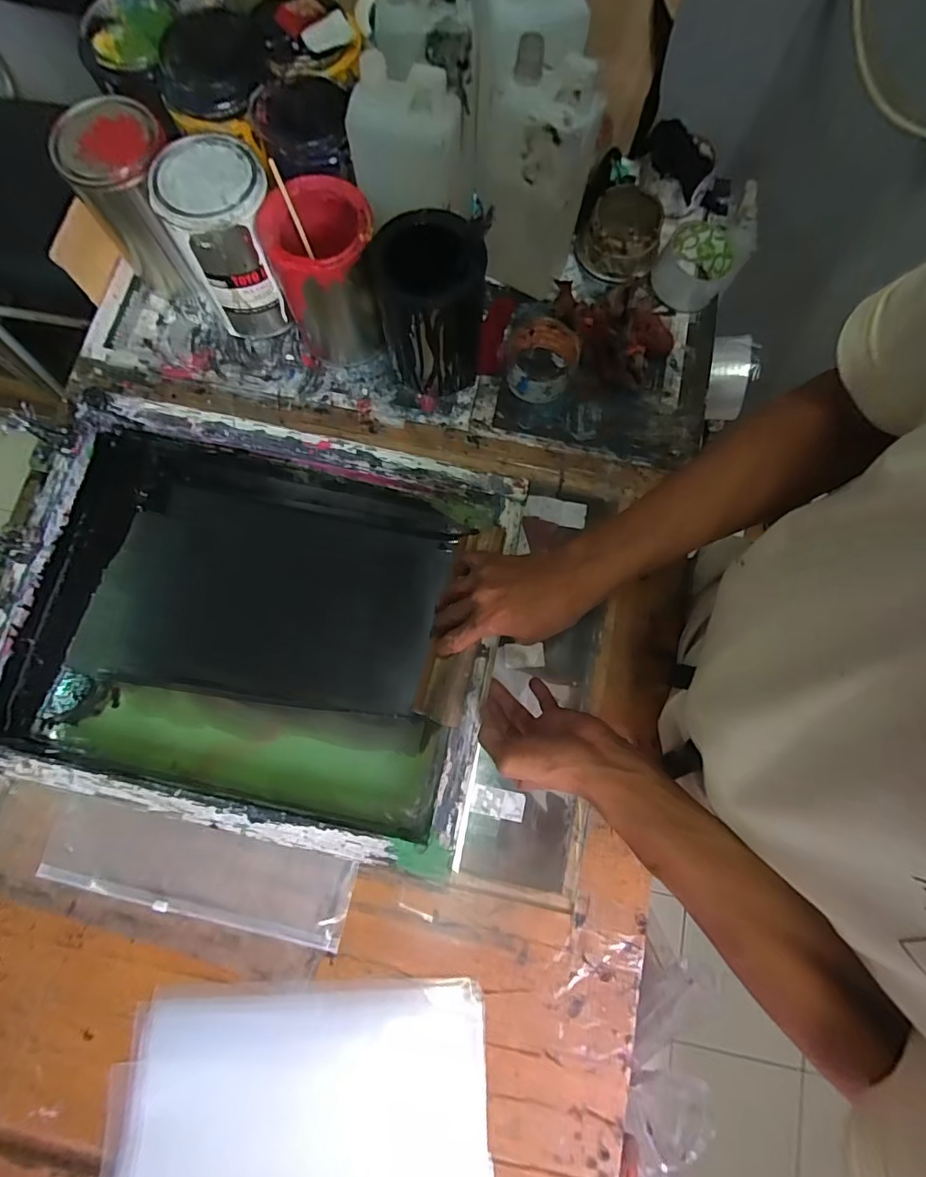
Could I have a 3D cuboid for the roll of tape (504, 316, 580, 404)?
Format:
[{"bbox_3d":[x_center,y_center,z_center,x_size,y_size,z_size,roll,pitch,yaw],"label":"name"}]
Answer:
[{"bbox_3d":[0.090,-0.270,0.586,0.086,0.039,0.084,0,78,-1],"label":"roll of tape"}]

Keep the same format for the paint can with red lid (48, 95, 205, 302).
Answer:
[{"bbox_3d":[-0.353,-0.423,0.557,0.102,0.153,0.102,0,78,-1],"label":"paint can with red lid"}]

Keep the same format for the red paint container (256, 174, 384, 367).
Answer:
[{"bbox_3d":[-0.145,-0.343,0.544,0.101,0.151,0.115,-6,78,-2],"label":"red paint container"}]

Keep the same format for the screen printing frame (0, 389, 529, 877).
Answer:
[{"bbox_3d":[-0.210,0.025,0.516,0.482,0.044,0.392,12,78,2],"label":"screen printing frame"}]

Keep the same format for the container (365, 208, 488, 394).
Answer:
[{"bbox_3d":[-0.036,-0.301,0.539,0.112,0.147,0.111,2,78,-1],"label":"container"}]

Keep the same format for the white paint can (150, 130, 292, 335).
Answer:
[{"bbox_3d":[-0.248,-0.375,0.545,0.102,0.155,0.106,0,78,-1],"label":"white paint can"}]

